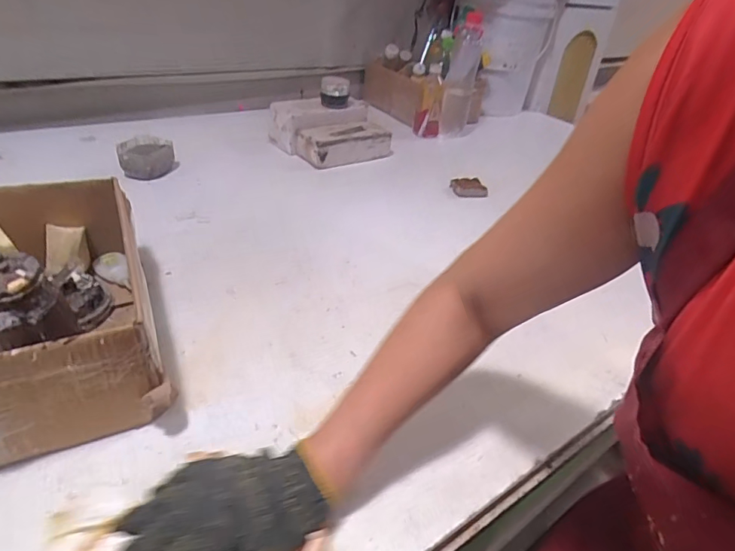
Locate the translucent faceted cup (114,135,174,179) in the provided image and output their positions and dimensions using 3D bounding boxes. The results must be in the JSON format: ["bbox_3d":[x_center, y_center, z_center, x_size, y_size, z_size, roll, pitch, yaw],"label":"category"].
[{"bbox_3d":[-0.437,-0.237,0.896,0.081,0.051,0.090,19,37,17],"label":"translucent faceted cup"}]

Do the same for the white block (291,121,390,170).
[{"bbox_3d":[-0.054,-0.302,1.043,0.203,0.065,0.103,-21,43,-32],"label":"white block"}]

